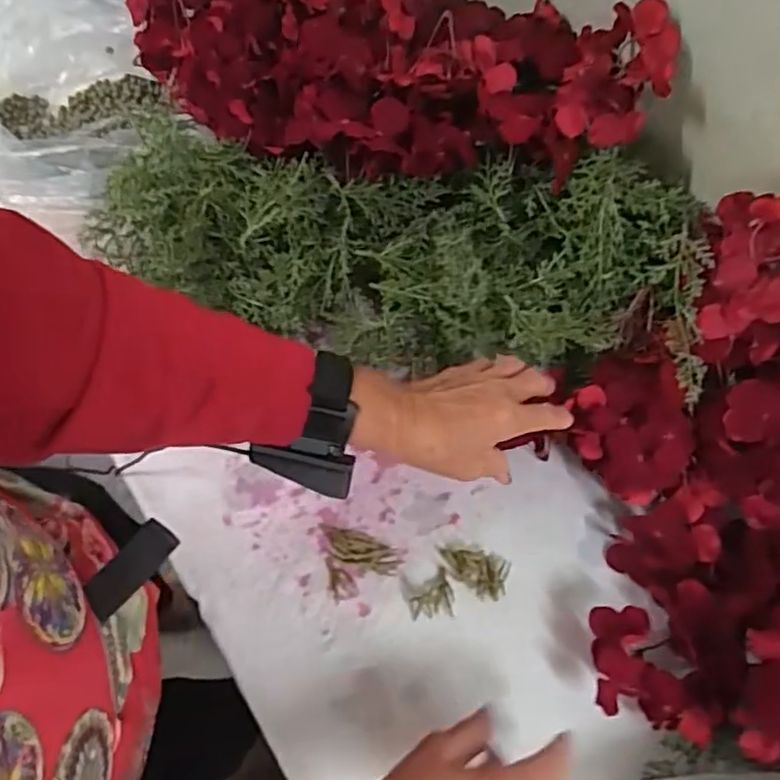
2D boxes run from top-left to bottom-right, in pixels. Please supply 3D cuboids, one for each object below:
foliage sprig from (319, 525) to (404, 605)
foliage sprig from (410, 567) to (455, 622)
[{"bbox_3d":[-0.024,0.140,0.550,0.058,0.010,0.060,-11,73,-4],"label":"foliage sprig"},{"bbox_3d":[0.034,0.166,0.536,0.035,0.017,0.038,-6,73,-2],"label":"foliage sprig"}]

